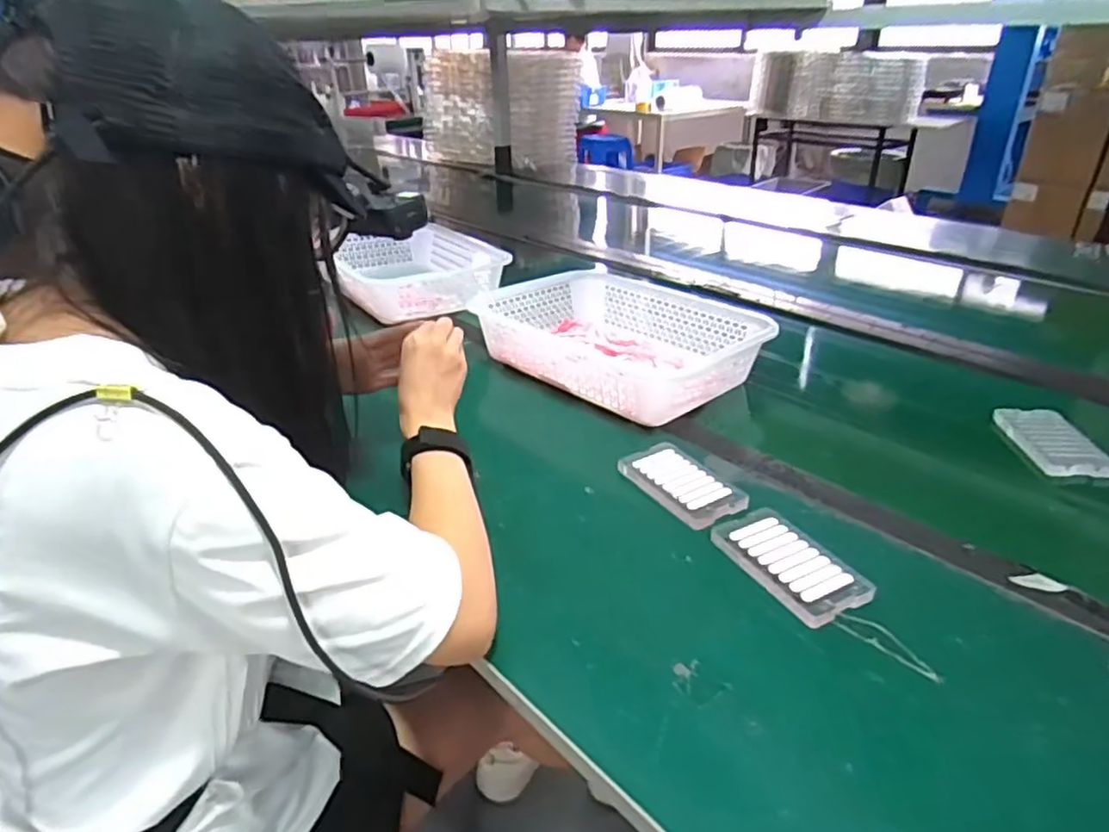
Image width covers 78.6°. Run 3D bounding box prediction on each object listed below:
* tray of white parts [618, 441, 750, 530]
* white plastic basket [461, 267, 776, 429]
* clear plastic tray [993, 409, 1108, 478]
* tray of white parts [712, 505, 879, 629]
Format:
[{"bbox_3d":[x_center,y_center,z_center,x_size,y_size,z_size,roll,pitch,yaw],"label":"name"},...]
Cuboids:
[{"bbox_3d":[0.130,0.067,0.678,0.078,0.017,0.124,-16,32,-26],"label":"tray of white parts"},{"bbox_3d":[0.071,-0.111,0.939,0.243,0.080,0.354,-25,37,-37],"label":"white plastic basket"},{"bbox_3d":[0.566,0.024,0.775,0.074,0.017,0.156,3,29,7],"label":"clear plastic tray"},{"bbox_3d":[0.195,0.123,0.572,0.070,0.014,0.124,-15,31,-25],"label":"tray of white parts"}]

